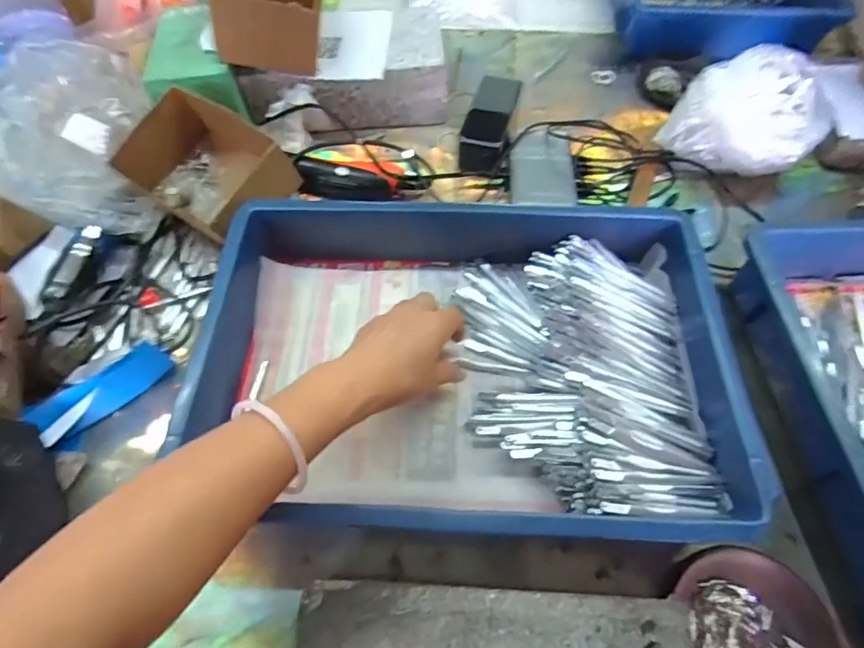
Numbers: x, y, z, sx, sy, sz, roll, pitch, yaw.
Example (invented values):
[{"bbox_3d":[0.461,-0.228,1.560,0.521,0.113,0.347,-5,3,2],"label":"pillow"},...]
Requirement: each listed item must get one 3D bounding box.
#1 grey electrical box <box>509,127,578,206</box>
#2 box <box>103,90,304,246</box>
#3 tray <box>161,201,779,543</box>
[{"bbox_3d":[0.126,-0.176,0.558,0.071,0.033,0.122,1,59,3],"label":"grey electrical box"},{"bbox_3d":[-0.232,-0.158,0.502,0.157,0.073,0.116,27,64,17],"label":"box"},{"bbox_3d":[0.025,0.006,0.428,0.421,0.075,0.325,2,60,3],"label":"tray"}]

